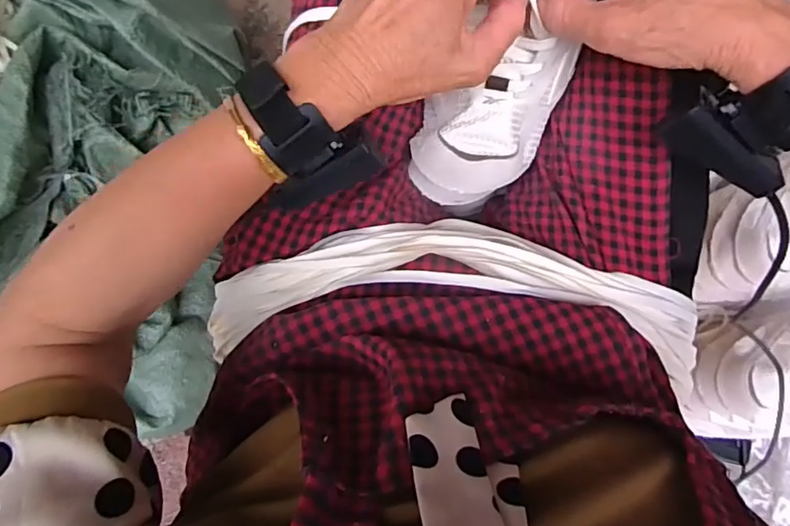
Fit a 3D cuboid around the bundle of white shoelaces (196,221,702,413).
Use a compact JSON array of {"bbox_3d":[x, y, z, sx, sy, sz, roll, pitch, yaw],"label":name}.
[{"bbox_3d":[0.045,0.026,0.379,0.368,0.071,0.124,4,80,0],"label":"bundle of white shoelaces"}]

